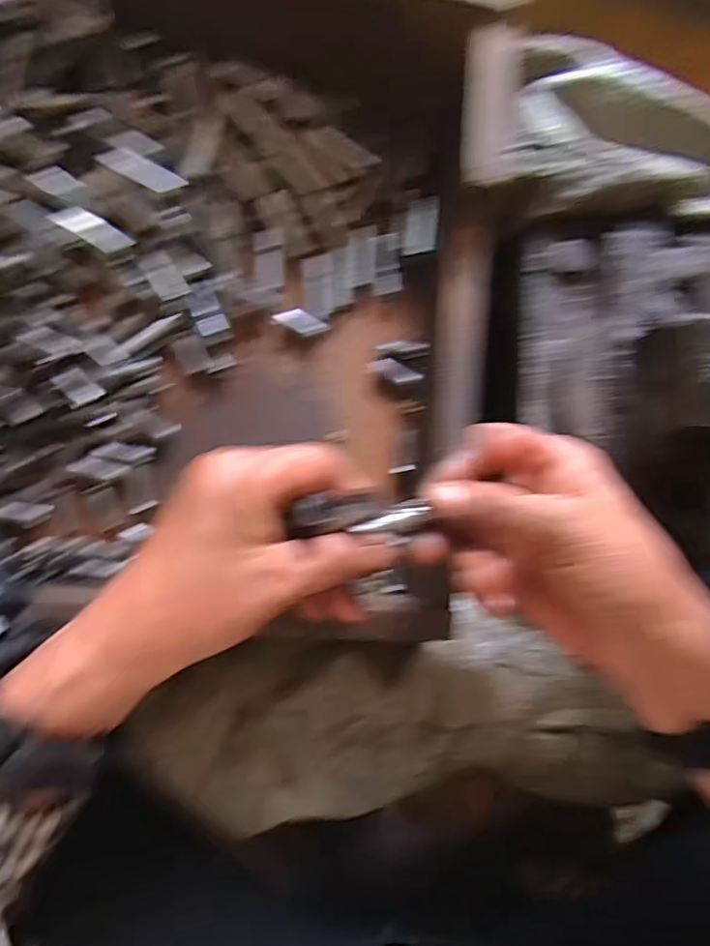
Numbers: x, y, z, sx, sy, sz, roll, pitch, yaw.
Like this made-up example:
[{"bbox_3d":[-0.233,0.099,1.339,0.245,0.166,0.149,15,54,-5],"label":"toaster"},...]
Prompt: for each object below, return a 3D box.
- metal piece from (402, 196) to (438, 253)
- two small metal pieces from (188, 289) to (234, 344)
[{"bbox_3d":[0.040,-0.149,0.338,0.019,0.006,0.035,5,85,-4],"label":"metal piece"},{"bbox_3d":[-0.083,-0.090,0.320,0.019,0.008,0.030,-23,87,-6],"label":"two small metal pieces"}]

